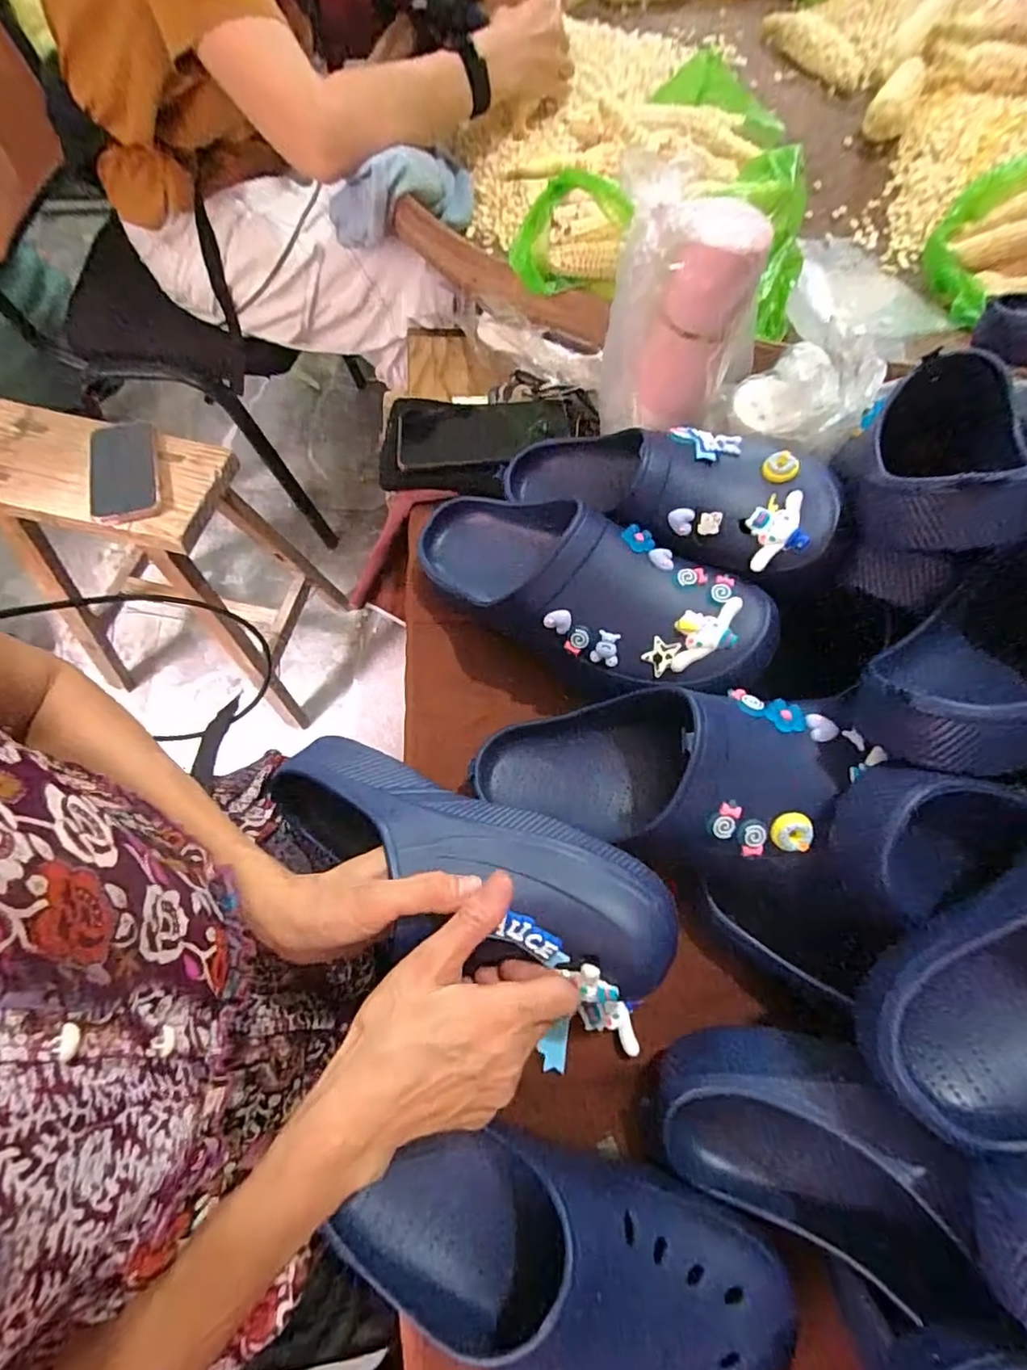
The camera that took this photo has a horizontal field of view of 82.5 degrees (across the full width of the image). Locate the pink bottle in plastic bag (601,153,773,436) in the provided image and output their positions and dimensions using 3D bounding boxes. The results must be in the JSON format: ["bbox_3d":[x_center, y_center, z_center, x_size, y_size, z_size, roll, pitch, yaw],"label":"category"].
[{"bbox_3d":[0.126,-0.269,0.438,0.121,0.163,0.069,16,67,6],"label":"pink bottle in plastic bag"}]

